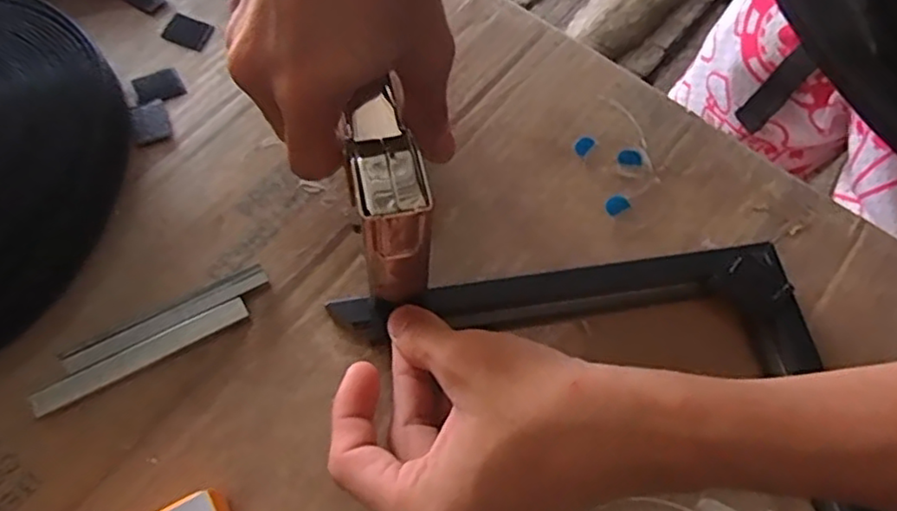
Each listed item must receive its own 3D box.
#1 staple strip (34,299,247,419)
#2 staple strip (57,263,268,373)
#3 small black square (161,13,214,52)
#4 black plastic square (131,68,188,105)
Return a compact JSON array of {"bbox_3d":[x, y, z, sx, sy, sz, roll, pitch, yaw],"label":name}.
[{"bbox_3d":[-0.128,0.041,0.268,0.087,0.008,0.010,-27,69,-14],"label":"staple strip"},{"bbox_3d":[-0.121,0.027,0.277,0.087,0.004,0.012,-29,70,-14],"label":"staple strip"},{"bbox_3d":[-0.141,-0.122,0.348,0.026,0.004,0.019,24,67,9],"label":"small black square"},{"bbox_3d":[-0.150,-0.088,0.330,0.024,0.004,0.021,-20,68,-11],"label":"black plastic square"}]

